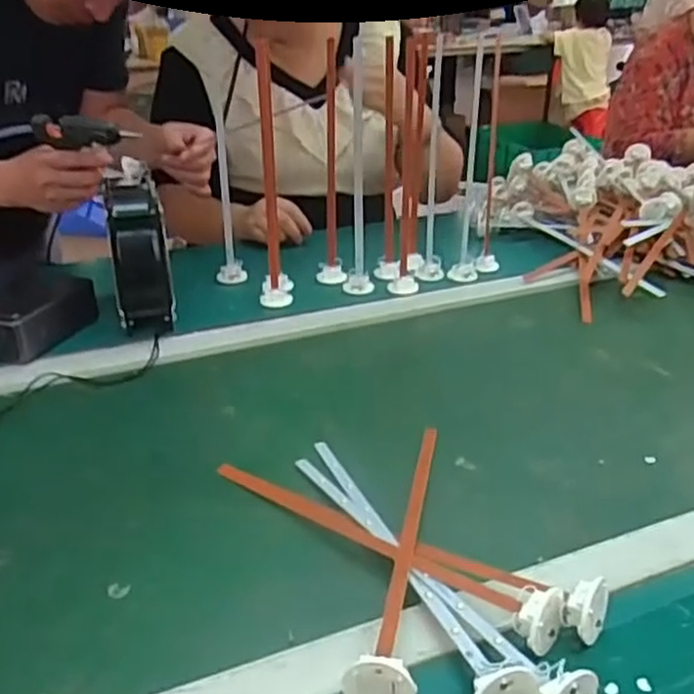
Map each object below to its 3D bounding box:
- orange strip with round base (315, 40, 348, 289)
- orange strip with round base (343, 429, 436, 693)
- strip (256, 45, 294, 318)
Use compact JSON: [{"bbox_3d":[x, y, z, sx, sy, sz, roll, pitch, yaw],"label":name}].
[{"bbox_3d":[-0.021,-0.219,0.894,0.034,0.289,0.035,-2,28,-3],"label":"orange strip with round base"},{"bbox_3d":[0.044,0.123,0.501,0.035,0.038,0.282,5,28,10],"label":"orange strip with round base"},{"bbox_3d":[-0.087,-0.190,0.830,0.034,0.294,0.046,-2,28,-3],"label":"strip"}]

